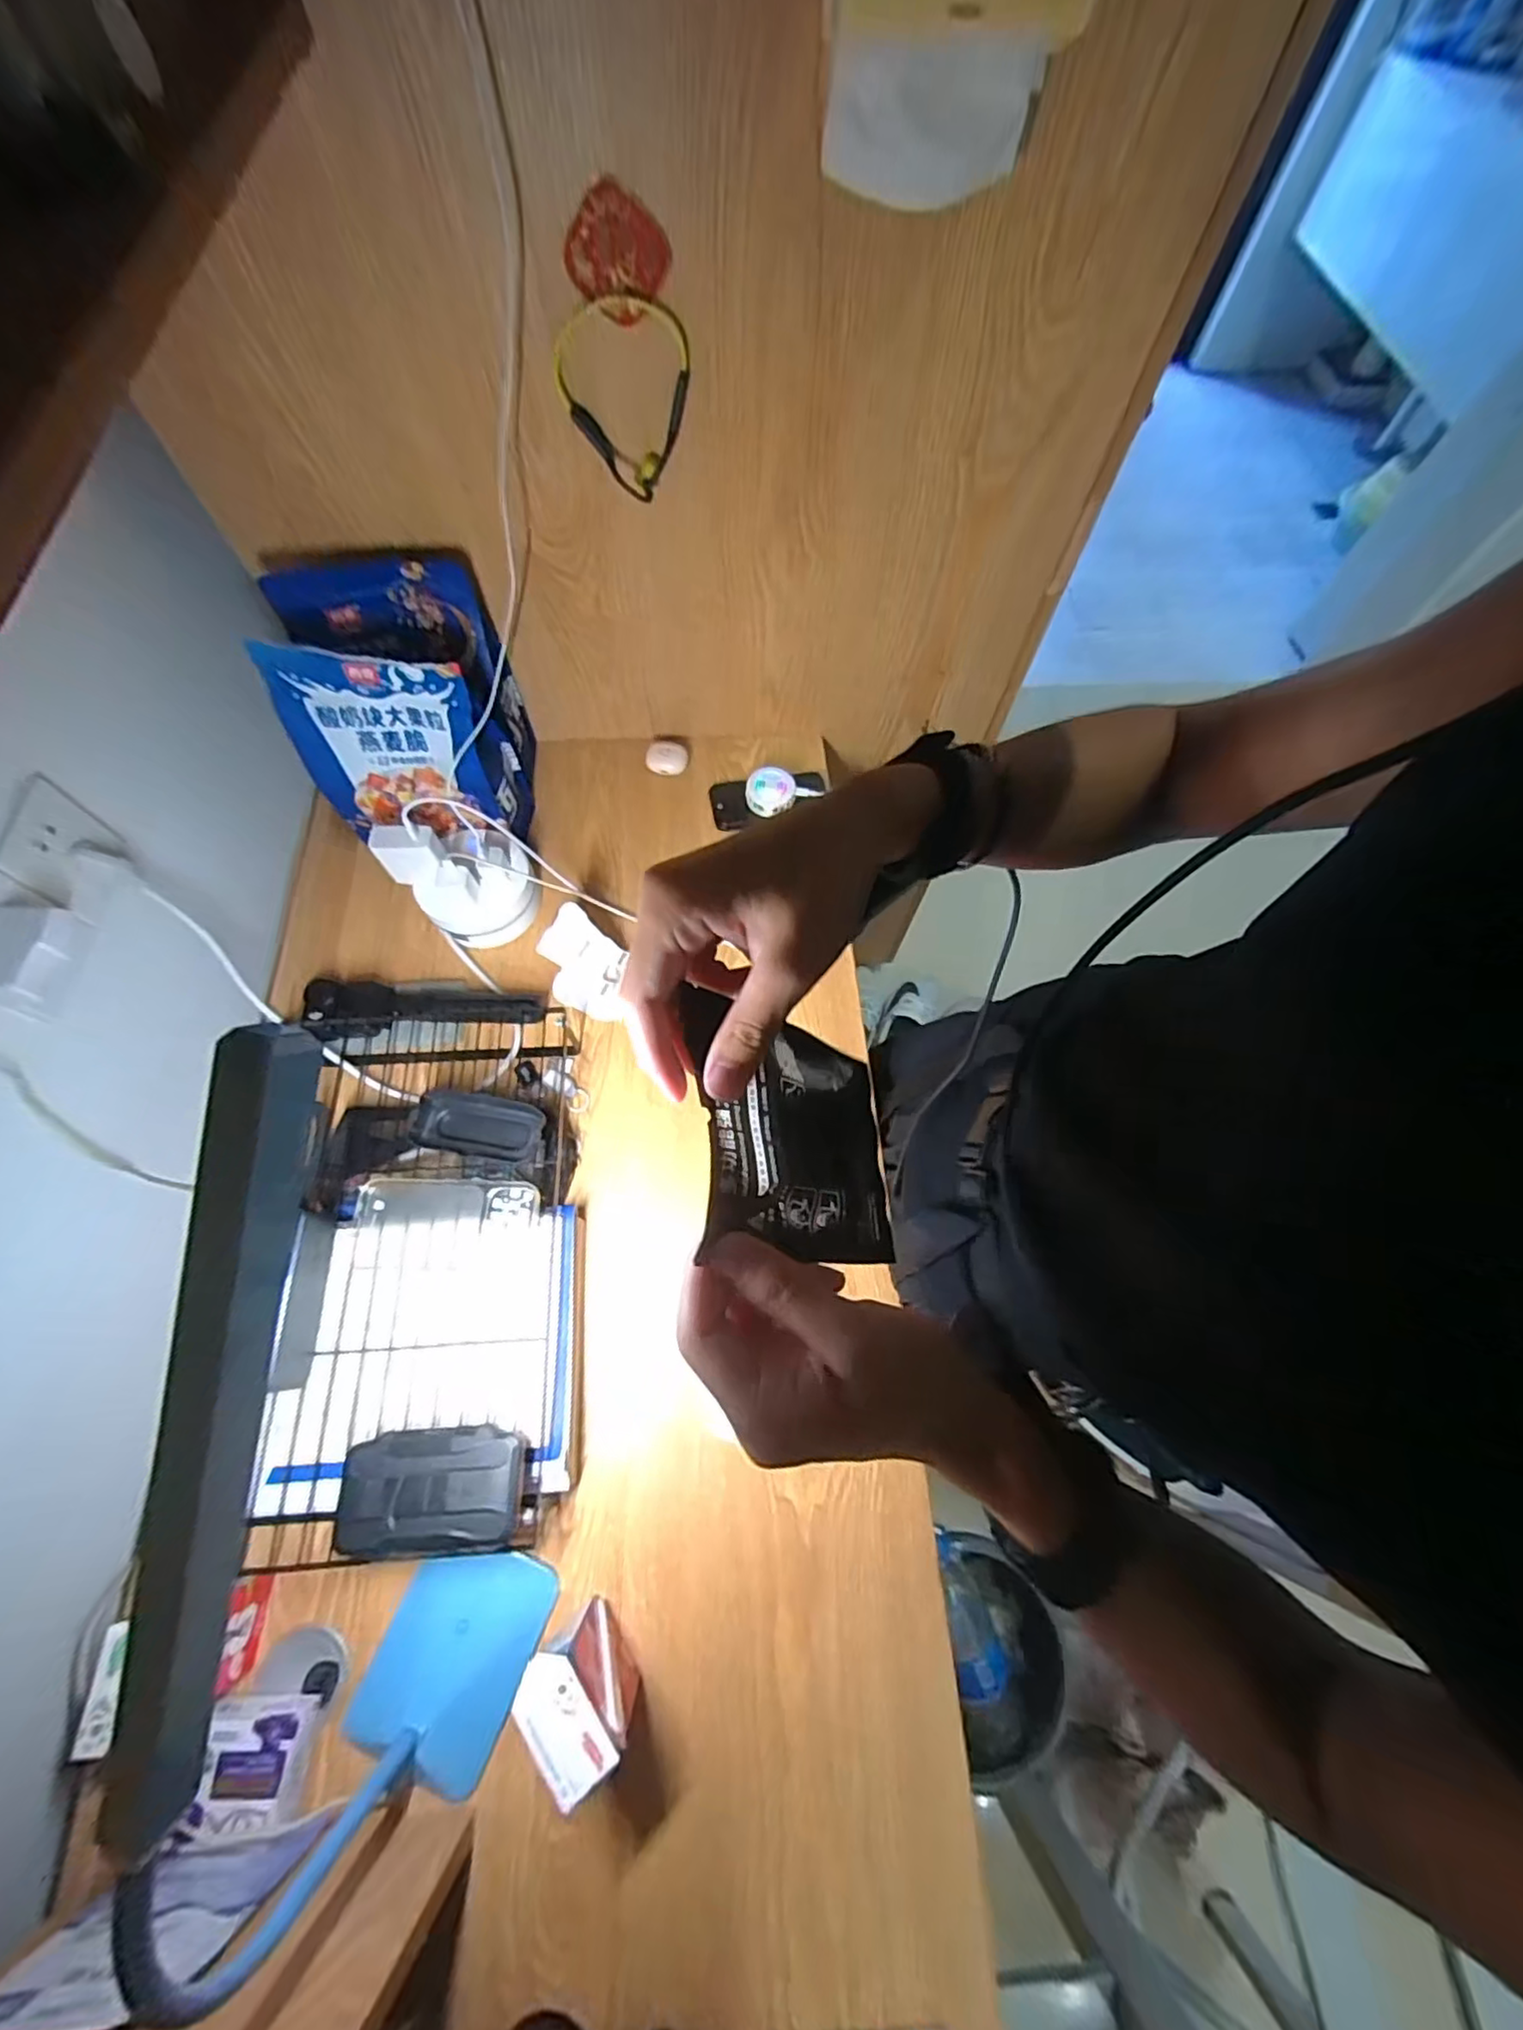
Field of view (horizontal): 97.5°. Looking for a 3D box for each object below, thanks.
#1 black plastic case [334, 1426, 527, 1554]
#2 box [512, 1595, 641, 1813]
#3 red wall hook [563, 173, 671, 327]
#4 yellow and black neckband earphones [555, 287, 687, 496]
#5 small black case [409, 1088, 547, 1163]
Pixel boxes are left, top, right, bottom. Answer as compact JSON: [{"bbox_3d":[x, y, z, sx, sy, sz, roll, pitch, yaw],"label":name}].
[{"bbox_3d":[-0.238,0.343,0.488,0.128,0.037,0.074,-1,67,-2],"label":"black plastic case"},{"bbox_3d":[-0.125,0.465,0.464,0.043,0.109,0.072,-37,73,-16],"label":"box"},{"bbox_3d":[-0.103,-0.544,0.480,0.061,0.065,0.012,24,57,-35],"label":"red wall hook"},{"bbox_3d":[-0.112,-0.501,0.547,0.108,0.115,0.052,-2,67,-3],"label":"yellow and black neckband earphones"},{"bbox_3d":[-0.248,0.096,0.587,0.113,0.018,0.052,9,67,2],"label":"small black case"}]

